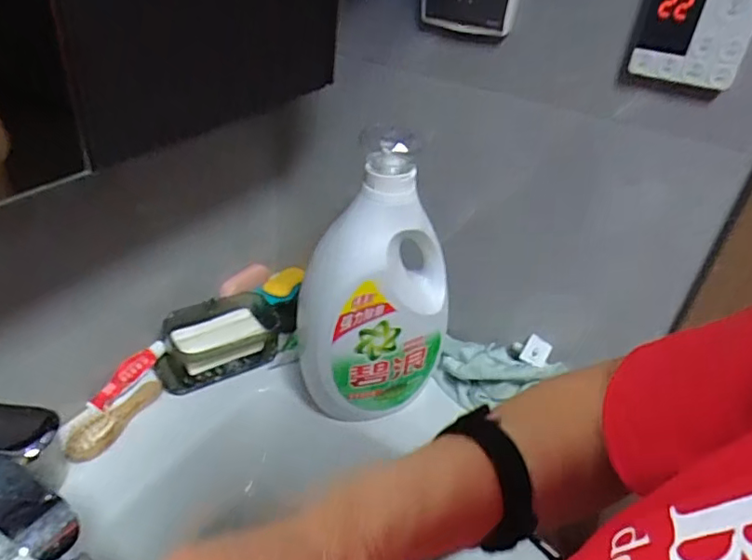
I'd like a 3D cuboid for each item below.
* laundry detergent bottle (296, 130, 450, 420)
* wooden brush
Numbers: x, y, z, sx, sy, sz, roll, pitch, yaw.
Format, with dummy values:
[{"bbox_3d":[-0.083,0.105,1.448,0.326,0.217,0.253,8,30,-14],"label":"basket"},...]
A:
[{"bbox_3d":[0.004,0.009,0.605,0.168,0.309,0.101,2,35,-7],"label":"laundry detergent bottle"},{"bbox_3d":[-0.292,0.153,0.622,0.036,0.019,0.123,15,35,11],"label":"wooden brush"}]

